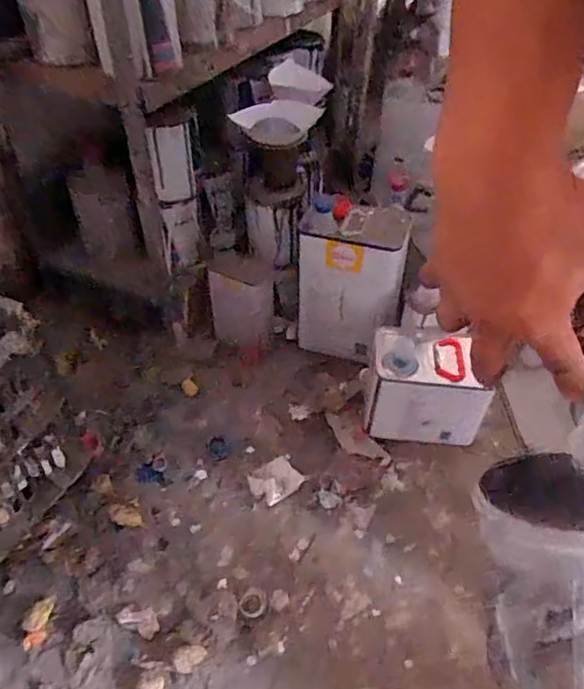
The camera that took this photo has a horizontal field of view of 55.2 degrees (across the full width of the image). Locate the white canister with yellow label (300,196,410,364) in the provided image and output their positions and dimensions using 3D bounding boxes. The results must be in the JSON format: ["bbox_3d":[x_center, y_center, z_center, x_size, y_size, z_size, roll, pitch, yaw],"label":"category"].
[{"bbox_3d":[0.096,-0.105,0.945,0.167,0.248,0.111,5,44,4],"label":"white canister with yellow label"}]

